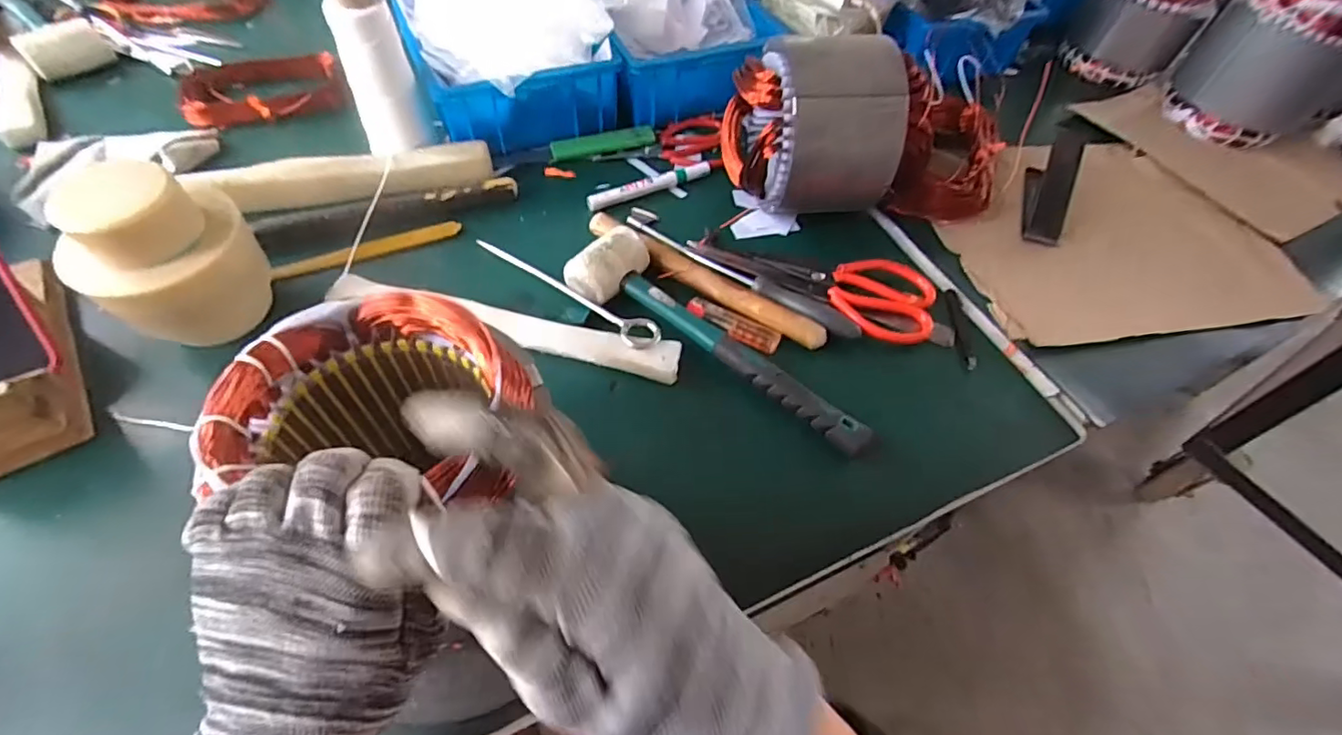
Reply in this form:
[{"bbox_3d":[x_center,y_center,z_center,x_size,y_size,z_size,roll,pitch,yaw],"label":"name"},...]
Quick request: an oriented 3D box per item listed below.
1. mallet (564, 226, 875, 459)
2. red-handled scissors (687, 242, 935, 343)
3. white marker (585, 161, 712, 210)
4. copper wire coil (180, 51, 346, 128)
[{"bbox_3d":[0.041,-0.027,0.474,0.281,0.044,0.069,31,57,17],"label":"mallet"},{"bbox_3d":[0.137,-0.090,0.536,0.222,0.019,0.076,23,55,12],"label":"red-handled scissors"},{"bbox_3d":[-0.021,-0.194,0.606,0.144,0.016,0.018,-24,59,-20],"label":"white marker"},{"bbox_3d":[-0.478,-0.332,0.671,0.161,0.024,0.140,-19,57,-17],"label":"copper wire coil"}]

